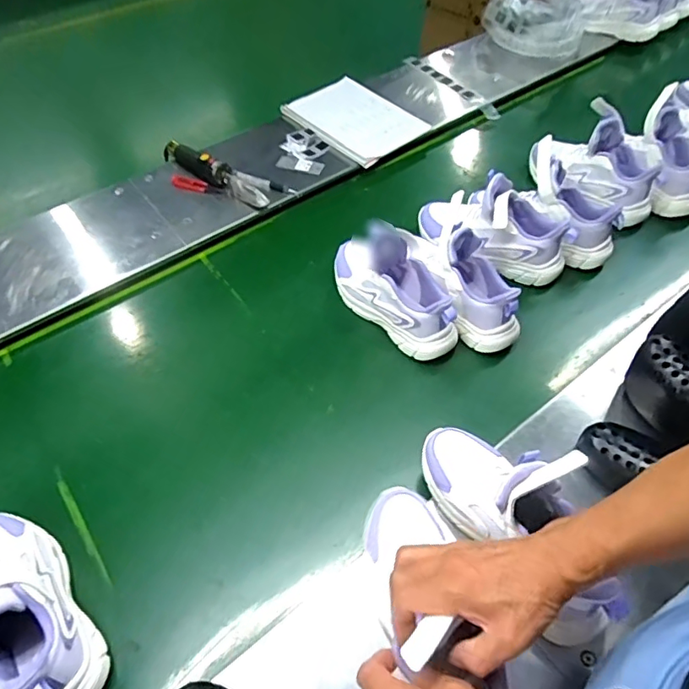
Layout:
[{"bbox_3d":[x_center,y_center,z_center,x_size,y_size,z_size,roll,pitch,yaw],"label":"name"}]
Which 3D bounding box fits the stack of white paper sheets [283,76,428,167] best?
[{"bbox_3d":[0.021,-0.479,1.098,0.197,0.017,0.256,-38,64,-24],"label":"stack of white paper sheets"}]

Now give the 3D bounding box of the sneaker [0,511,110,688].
[{"bbox_3d":[-0.329,0.255,0.530,0.243,0.124,0.084,39,63,23],"label":"sneaker"}]

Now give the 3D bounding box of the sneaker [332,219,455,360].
[{"bbox_3d":[0.076,-0.087,0.778,0.096,0.115,0.232,-35,63,-22],"label":"sneaker"}]

